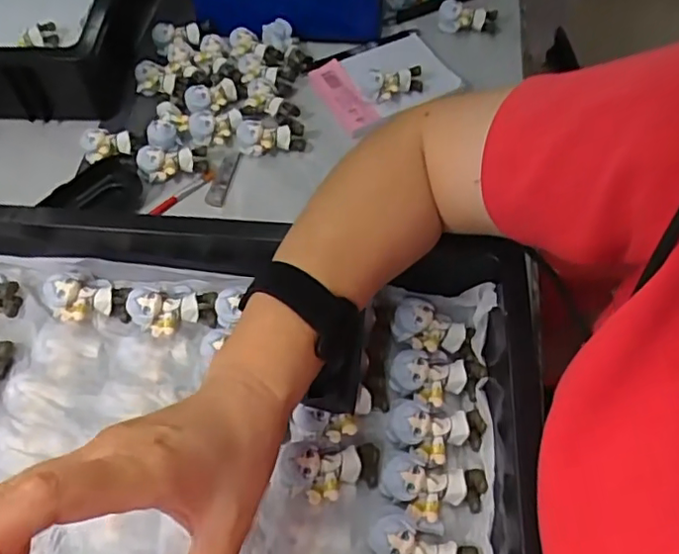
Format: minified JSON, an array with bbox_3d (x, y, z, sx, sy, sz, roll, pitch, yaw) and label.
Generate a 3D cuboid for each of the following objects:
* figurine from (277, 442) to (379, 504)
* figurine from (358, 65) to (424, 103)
[{"bbox_3d":[-0.007,0.123,0.370,0.064,0.024,0.036,3,50,-22],"label":"figurine"},{"bbox_3d":[0.053,-0.196,0.591,0.062,0.022,0.028,-4,58,-3],"label":"figurine"}]

